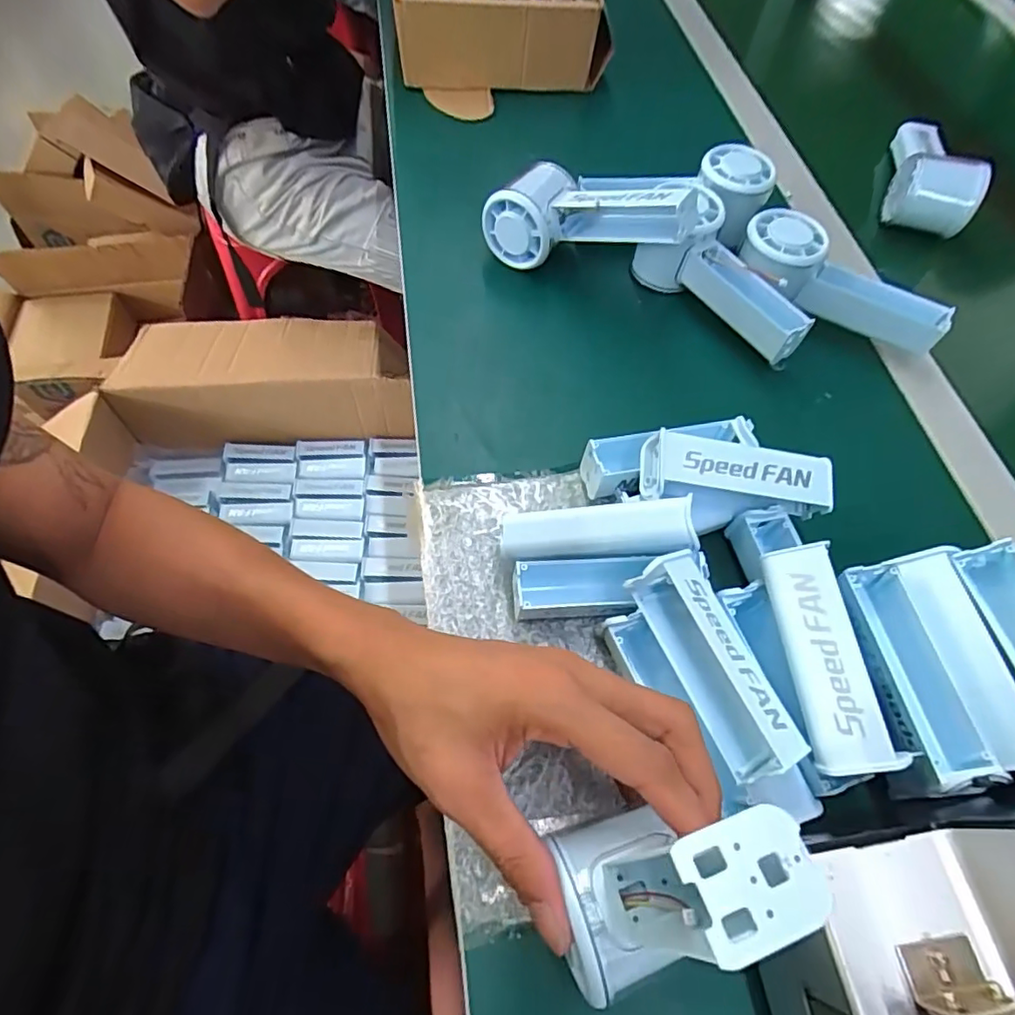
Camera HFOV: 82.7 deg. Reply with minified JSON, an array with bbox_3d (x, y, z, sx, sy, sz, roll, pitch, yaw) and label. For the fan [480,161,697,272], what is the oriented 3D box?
[{"bbox_3d":[0.055,-0.211,0.417,0.153,0.051,0.053,9,60,20],"label":"fan"}]

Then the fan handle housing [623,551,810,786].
[{"bbox_3d":[0.095,0.072,0.266,0.033,0.030,0.099,-22,65,-15],"label":"fan handle housing"}]

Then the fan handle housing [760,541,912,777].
[{"bbox_3d":[0.148,0.069,0.270,0.032,0.023,0.100,-18,63,27],"label":"fan handle housing"}]

